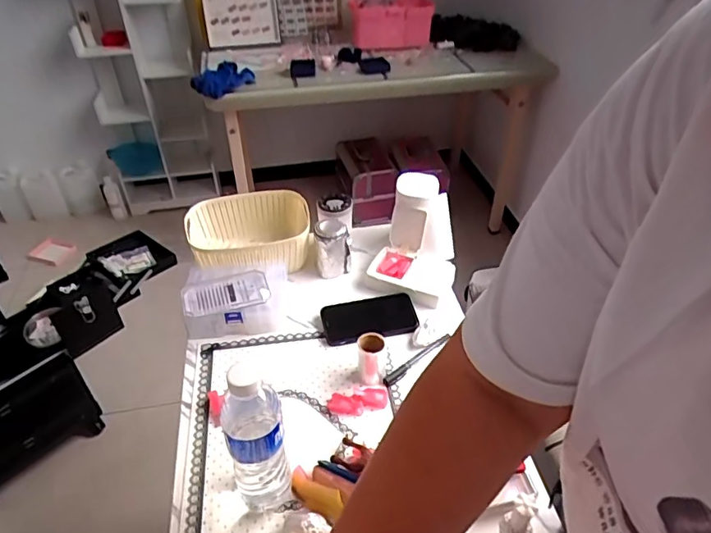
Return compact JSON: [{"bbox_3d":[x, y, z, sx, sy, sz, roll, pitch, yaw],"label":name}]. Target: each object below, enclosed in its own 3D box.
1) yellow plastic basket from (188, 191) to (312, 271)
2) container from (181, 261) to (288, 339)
[{"bbox_3d":[-0.191,-0.053,0.962,0.217,0.102,0.167,-9,42,-11],"label":"yellow plastic basket"},{"bbox_3d":[-0.194,0.047,0.863,0.164,0.070,0.125,-6,41,-8],"label":"container"}]

